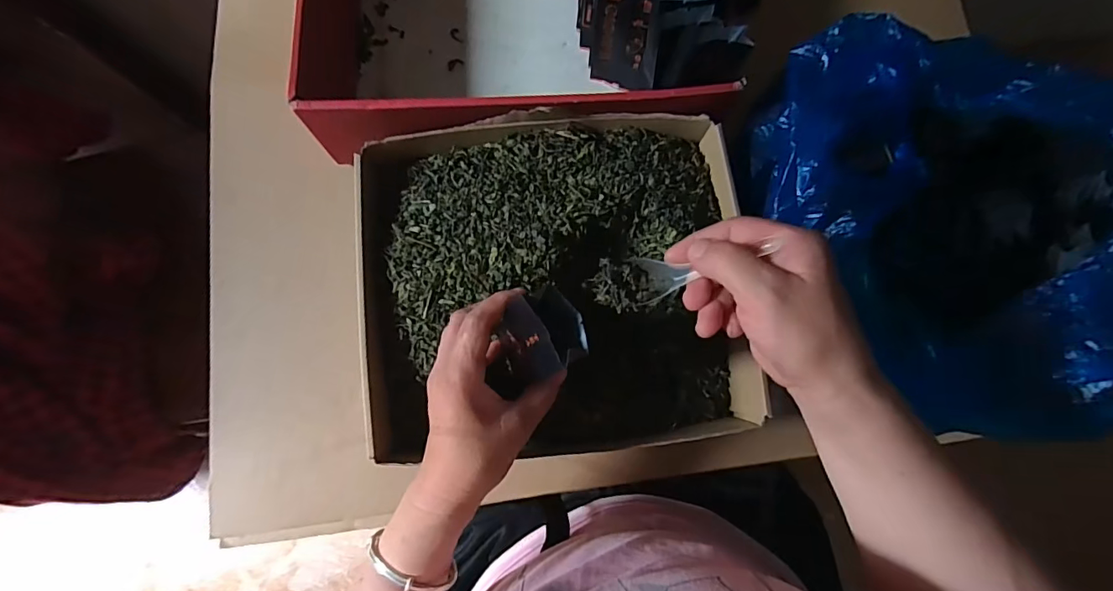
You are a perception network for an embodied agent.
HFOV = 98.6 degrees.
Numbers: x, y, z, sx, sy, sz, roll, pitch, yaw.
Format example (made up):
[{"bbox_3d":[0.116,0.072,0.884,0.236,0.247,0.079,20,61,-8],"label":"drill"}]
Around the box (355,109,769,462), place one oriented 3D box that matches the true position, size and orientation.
[{"bbox_3d":[0.002,-0.010,0.437,0.324,0.089,0.284,-5,77,1],"label":"box"}]

